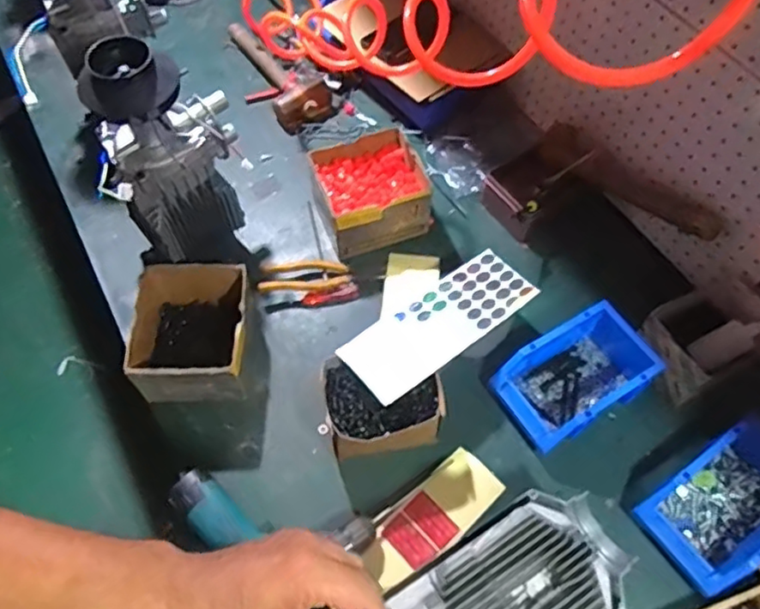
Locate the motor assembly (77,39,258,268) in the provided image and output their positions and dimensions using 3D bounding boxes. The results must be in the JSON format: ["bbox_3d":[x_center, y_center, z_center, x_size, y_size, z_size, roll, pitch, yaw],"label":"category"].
[{"bbox_3d":[-0.259,-0.169,0.793,0.149,0.311,0.107,-15,62,-10],"label":"motor assembly"}]

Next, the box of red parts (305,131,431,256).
[{"bbox_3d":[-0.014,-0.166,0.930,0.150,0.090,0.145,-16,62,-10],"label":"box of red parts"}]

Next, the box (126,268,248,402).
[{"bbox_3d":[-0.238,0.038,0.804,0.143,0.103,0.157,-2,60,-3],"label":"box"}]

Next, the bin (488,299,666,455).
[{"bbox_3d":[0.253,0.091,0.799,0.198,0.081,0.116,-28,64,-16],"label":"bin"}]

